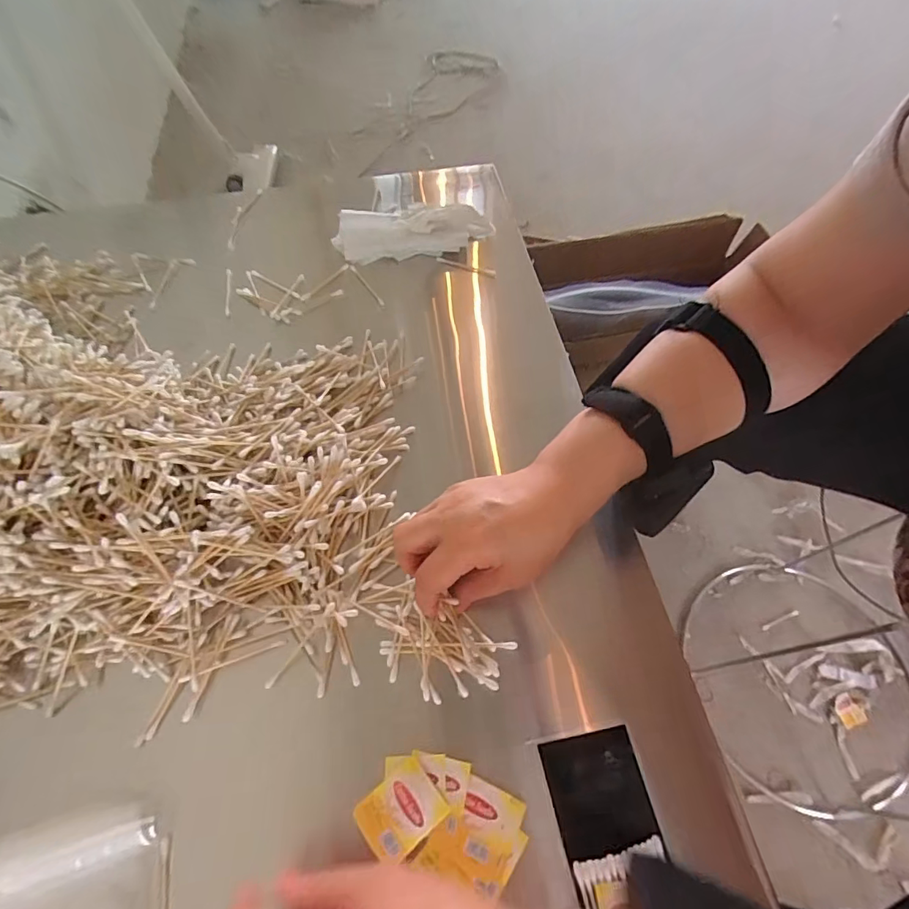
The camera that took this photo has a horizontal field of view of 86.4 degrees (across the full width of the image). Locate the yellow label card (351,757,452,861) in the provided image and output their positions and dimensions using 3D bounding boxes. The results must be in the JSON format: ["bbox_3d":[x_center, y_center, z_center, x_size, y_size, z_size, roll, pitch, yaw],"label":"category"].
[{"bbox_3d":[-0.033,0.222,0.302,0.047,0.004,0.039,-33,61,-21],"label":"yellow label card"}]

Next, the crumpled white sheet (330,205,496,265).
[{"bbox_3d":[-0.045,-0.258,0.558,0.177,0.032,0.057,-5,60,-3],"label":"crumpled white sheet"}]

